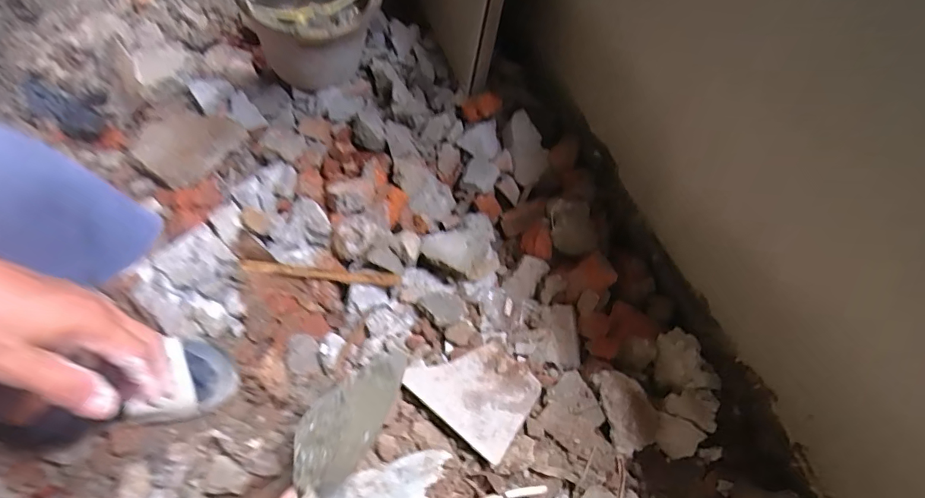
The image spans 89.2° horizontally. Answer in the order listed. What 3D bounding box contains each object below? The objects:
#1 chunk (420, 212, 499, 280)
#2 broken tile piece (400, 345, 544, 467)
[{"bbox_3d":[0.007,-0.009,0.762,0.137,0.049,0.114,-37,67,-21],"label":"chunk"},{"bbox_3d":[0.017,0.177,0.607,0.157,0.011,0.122,32,53,30],"label":"broken tile piece"}]

